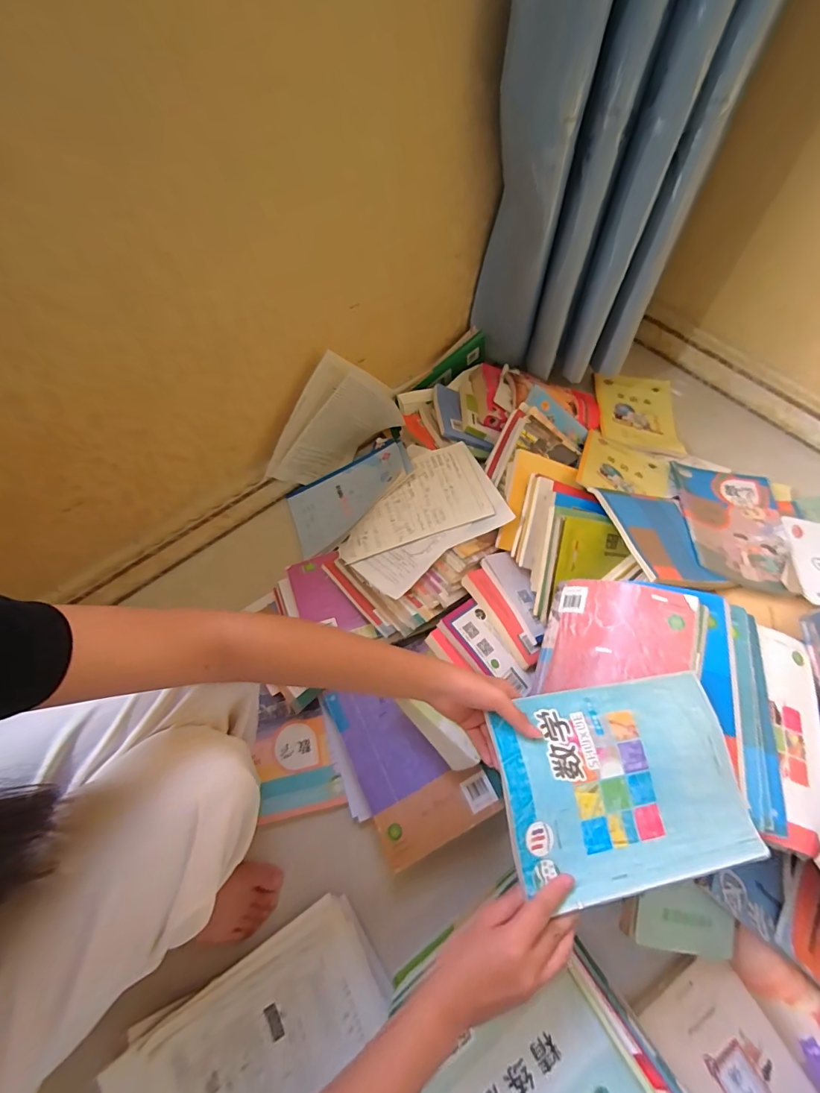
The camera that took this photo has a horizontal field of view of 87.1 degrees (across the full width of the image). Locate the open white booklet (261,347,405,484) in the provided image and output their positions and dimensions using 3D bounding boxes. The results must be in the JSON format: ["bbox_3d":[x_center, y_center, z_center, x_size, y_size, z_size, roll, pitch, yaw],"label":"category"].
[{"bbox_3d":[-0.144,-0.218,0.834,0.253,0.197,0.023,-49,56,24],"label":"open white booklet"}]

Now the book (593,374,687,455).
[{"bbox_3d":[0.504,-0.302,0.963,0.170,0.013,0.248,10,56,2],"label":"book"}]

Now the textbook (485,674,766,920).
[{"bbox_3d":[0.218,0.236,0.437,0.256,0.014,0.179,-4,69,-12],"label":"textbook"}]

